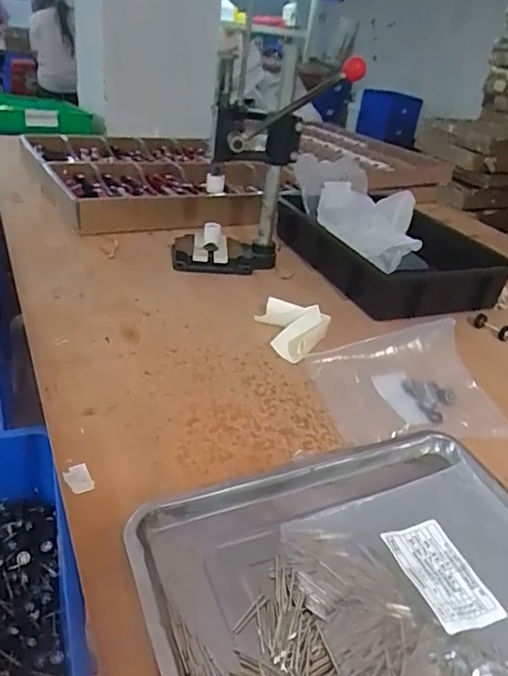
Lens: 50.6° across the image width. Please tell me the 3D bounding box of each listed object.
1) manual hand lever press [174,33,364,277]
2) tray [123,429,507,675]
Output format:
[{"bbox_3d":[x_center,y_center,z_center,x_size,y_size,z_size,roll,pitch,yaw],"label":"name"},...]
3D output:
[{"bbox_3d":[0.007,-0.278,0.928,0.267,0.348,0.155,3,31,-9],"label":"manual hand lever press"},{"bbox_3d":[0.108,0.206,0.457,0.380,0.030,0.280,-6,34,-23],"label":"tray"}]

